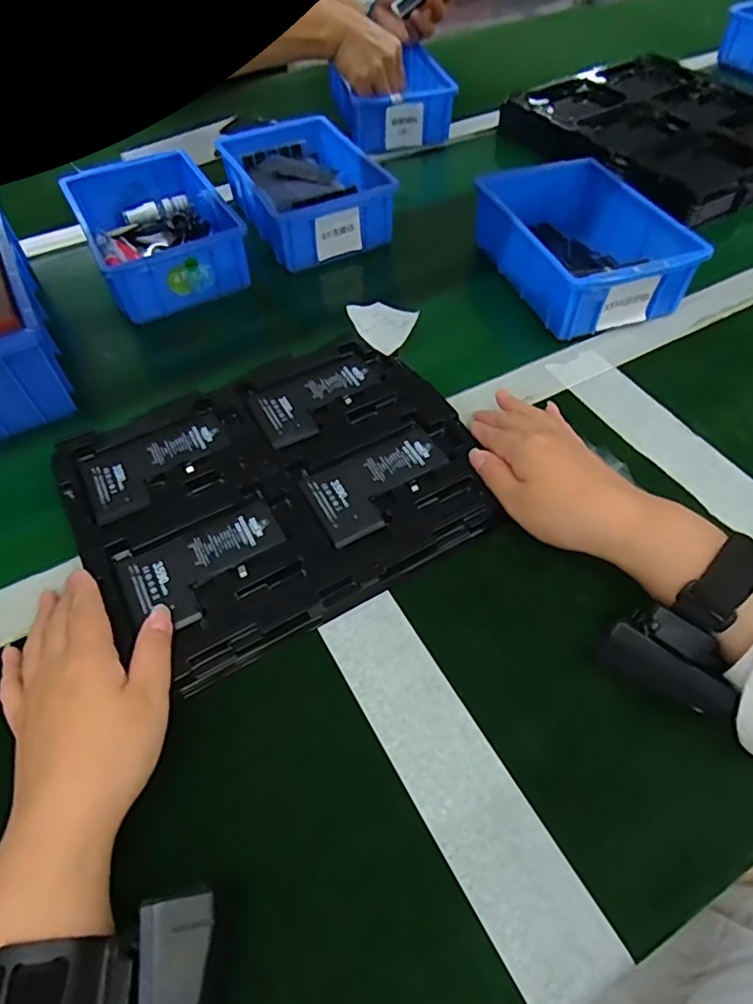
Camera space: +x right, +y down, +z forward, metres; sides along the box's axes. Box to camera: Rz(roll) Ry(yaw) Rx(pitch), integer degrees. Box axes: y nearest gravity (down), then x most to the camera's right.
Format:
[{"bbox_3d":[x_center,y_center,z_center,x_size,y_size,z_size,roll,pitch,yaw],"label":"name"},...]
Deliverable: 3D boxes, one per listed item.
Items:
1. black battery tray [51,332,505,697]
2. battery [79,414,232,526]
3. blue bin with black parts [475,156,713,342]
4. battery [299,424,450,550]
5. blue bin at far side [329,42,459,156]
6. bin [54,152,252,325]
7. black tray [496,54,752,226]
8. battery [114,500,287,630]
[{"bbox_3d":[-0.067,-0.019,0.397,0.263,0.023,0.221,-27,61,-18],"label":"black battery tray"},{"bbox_3d":[-0.156,-0.028,0.407,0.102,0.006,0.064,-27,61,-18],"label":"battery"},{"bbox_3d":[0.184,-0.245,0.519,0.129,0.060,0.197,-12,58,-10],"label":"blue bin with black parts"},{"bbox_3d":[0.003,-0.015,0.392,0.103,0.005,0.063,-29,62,-19],"label":"battery"},{"bbox_3d":[0.022,-0.527,0.737,0.138,0.058,0.152,-14,57,-9],"label":"blue bin at far side"},{"bbox_3d":[-0.225,-0.280,0.577,0.128,0.060,0.200,-23,60,-16],"label":"bin"},{"bbox_3d":[0.347,-0.459,0.700,0.286,0.048,0.326,-31,62,-20],"label":"black tray"},{"bbox_3d":[-0.106,0.040,0.356,0.100,0.006,0.062,-25,61,-17],"label":"battery"}]

